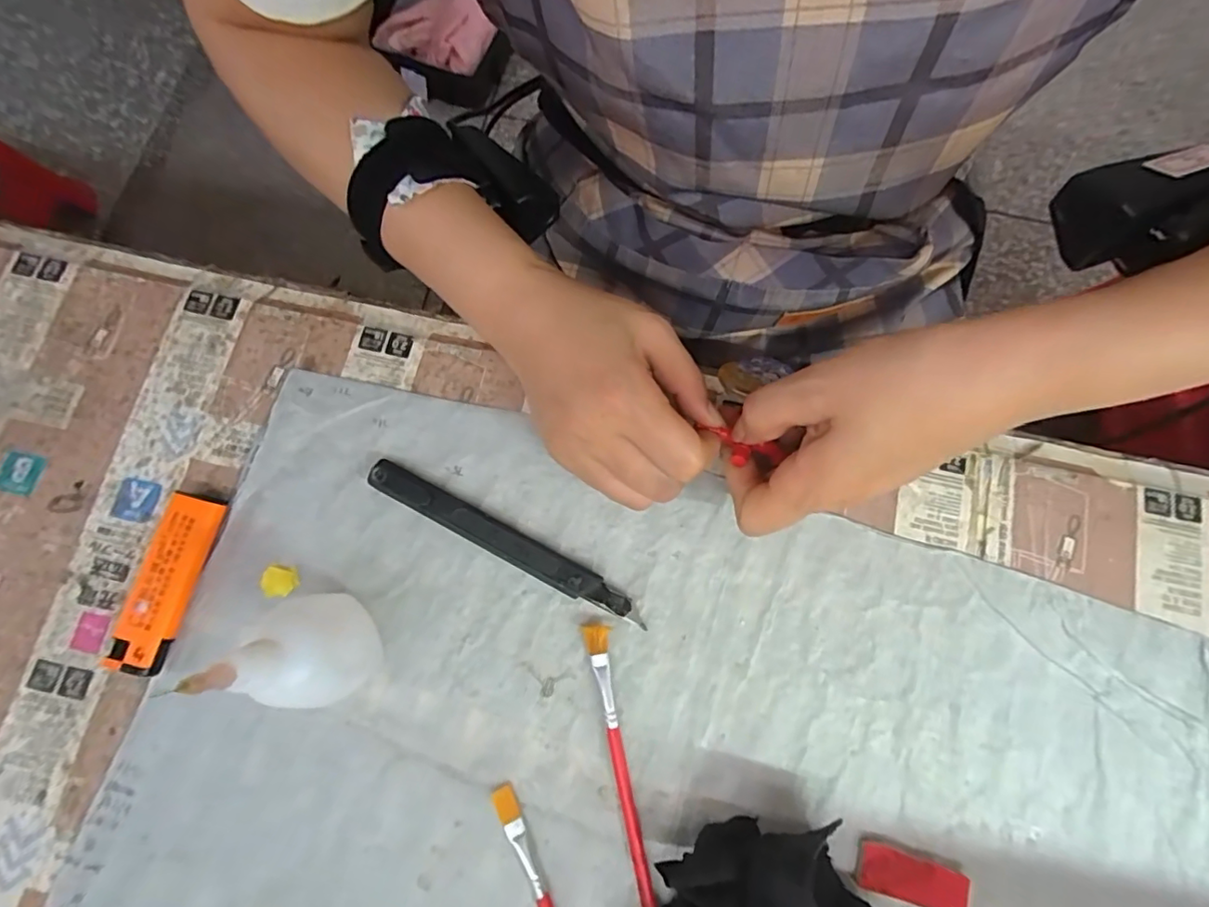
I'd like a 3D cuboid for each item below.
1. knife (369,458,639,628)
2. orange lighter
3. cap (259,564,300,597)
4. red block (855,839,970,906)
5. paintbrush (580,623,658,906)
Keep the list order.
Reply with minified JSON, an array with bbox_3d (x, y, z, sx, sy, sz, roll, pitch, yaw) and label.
[{"bbox_3d":[-0.048,0.042,0.261,0.143,0.010,0.014,28,79,6],"label":"knife"},{"bbox_3d":[-0.202,0.059,0.254,0.021,0.015,0.079,13,78,3],"label":"orange lighter"},{"bbox_3d":[-0.154,0.061,0.261,0.017,0.005,0.015,10,78,2],"label":"cap"},{"bbox_3d":[0.131,0.181,0.233,0.046,0.007,0.018,18,78,4],"label":"red block"},{"bbox_3d":[0.010,0.152,0.239,0.011,0.007,0.151,-11,78,-3],"label":"paintbrush"}]

